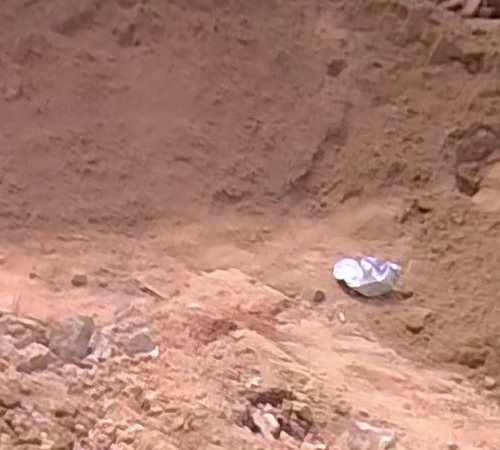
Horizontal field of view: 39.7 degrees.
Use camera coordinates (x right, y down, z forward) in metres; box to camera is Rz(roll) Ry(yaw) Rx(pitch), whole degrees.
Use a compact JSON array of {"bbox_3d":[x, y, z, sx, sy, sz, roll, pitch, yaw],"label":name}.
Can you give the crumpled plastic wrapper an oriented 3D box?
[{"bbox_3d":[0.294,0.131,1.800,0.177,0.075,0.096,7,21,42],"label":"crumpled plastic wrapper"}]

